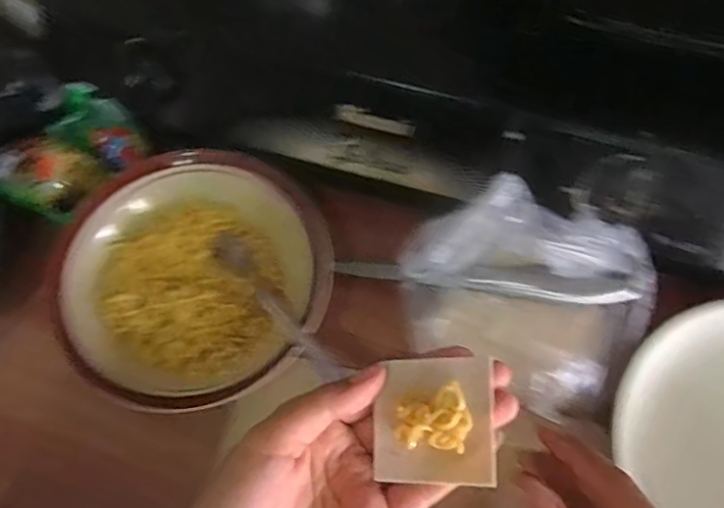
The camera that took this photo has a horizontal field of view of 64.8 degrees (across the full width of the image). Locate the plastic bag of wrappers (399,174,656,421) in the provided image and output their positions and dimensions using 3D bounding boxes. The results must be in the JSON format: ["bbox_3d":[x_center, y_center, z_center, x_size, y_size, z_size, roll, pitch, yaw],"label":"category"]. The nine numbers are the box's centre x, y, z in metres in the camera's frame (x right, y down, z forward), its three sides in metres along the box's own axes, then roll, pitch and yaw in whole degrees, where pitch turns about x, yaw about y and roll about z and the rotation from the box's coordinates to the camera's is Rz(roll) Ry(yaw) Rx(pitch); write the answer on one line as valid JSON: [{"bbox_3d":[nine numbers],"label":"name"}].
[{"bbox_3d":[0.103,0.024,0.367,0.160,0.068,0.118,22,68,12],"label":"plastic bag of wrappers"}]

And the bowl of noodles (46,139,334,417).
[{"bbox_3d":[-0.115,0.018,0.388,0.174,0.053,0.174,-1,65,2],"label":"bowl of noodles"}]

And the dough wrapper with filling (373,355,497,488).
[{"bbox_3d":[0.030,0.066,0.229,0.045,0.014,0.048,4,65,4],"label":"dough wrapper with filling"}]

